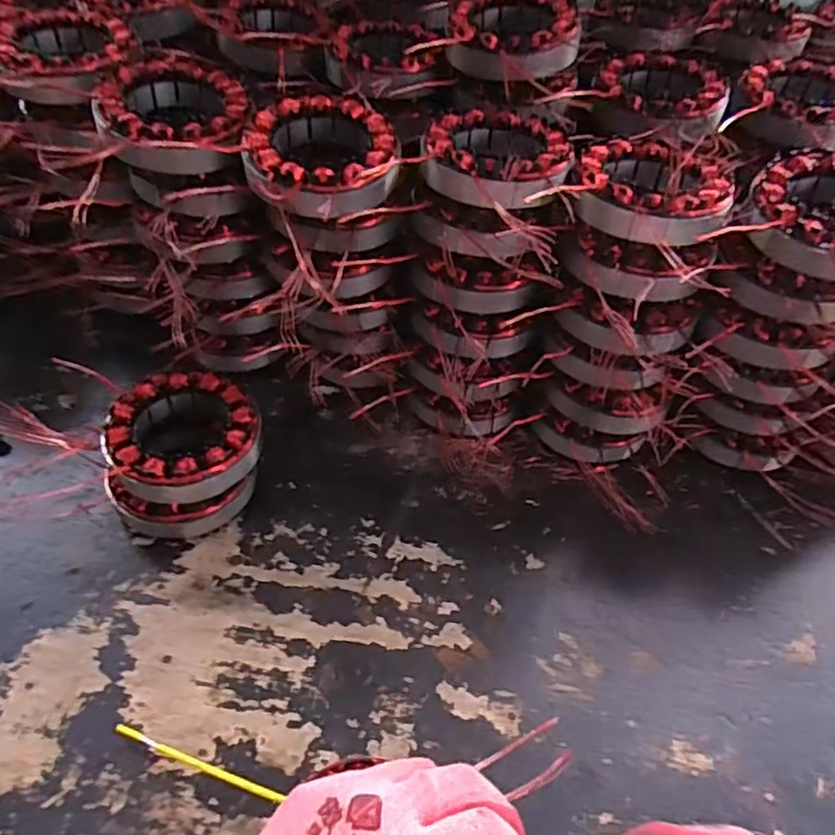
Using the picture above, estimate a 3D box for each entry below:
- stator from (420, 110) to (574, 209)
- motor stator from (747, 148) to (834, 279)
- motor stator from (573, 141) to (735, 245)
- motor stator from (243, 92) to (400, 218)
[{"bbox_3d":[0.046,-0.148,0.376,0.083,0.029,0.088,14,52,7],"label":"stator"},{"bbox_3d":[0.231,-0.112,0.353,0.088,0.030,0.088,-32,60,-26],"label":"motor stator"},{"bbox_3d":[0.134,-0.131,0.365,0.085,0.026,0.087,2,51,-3],"label":"motor stator"},{"bbox_3d":[-0.056,-0.150,0.370,0.083,0.029,0.087,2,51,-3],"label":"motor stator"}]

